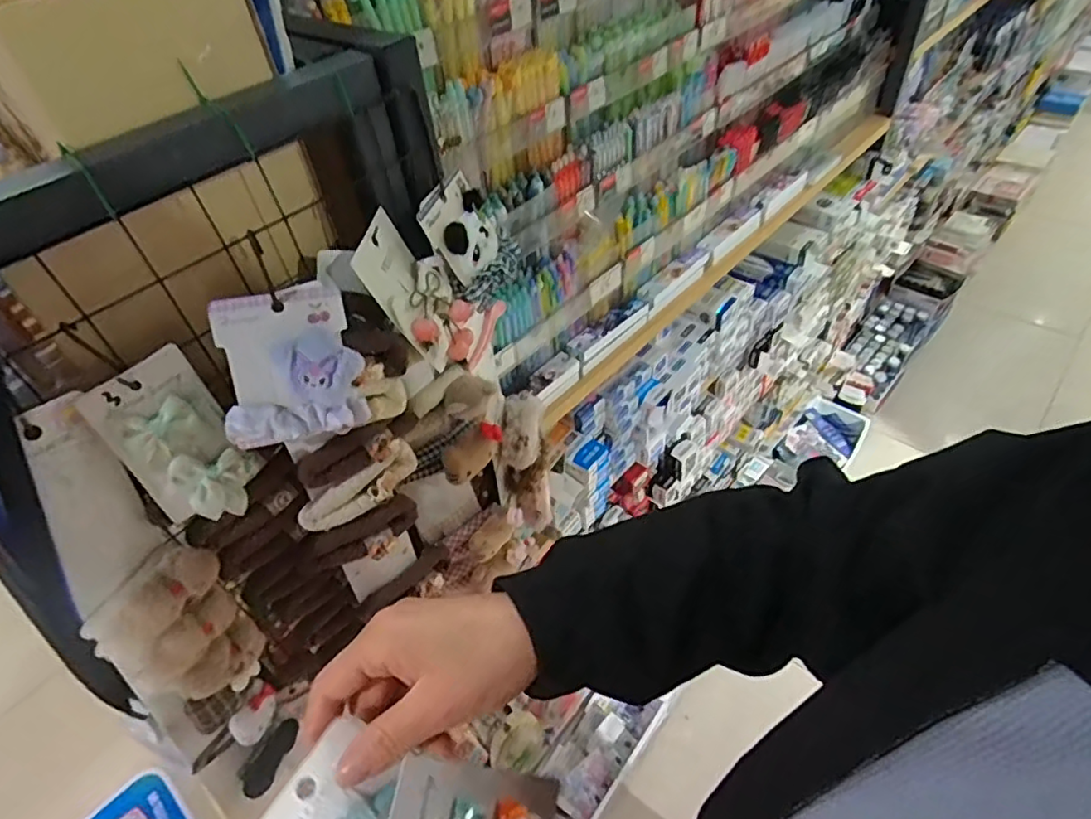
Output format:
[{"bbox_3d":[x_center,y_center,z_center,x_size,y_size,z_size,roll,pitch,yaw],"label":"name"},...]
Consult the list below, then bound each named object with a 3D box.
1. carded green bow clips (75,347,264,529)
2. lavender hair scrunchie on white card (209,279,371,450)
[{"bbox_3d":[-0.231,0.021,0.393,0.024,0.110,0.064,8,41,45],"label":"carded green bow clips"},{"bbox_3d":[-0.168,-0.029,0.402,0.089,0.099,0.037,-9,13,-16],"label":"lavender hair scrunchie on white card"}]

